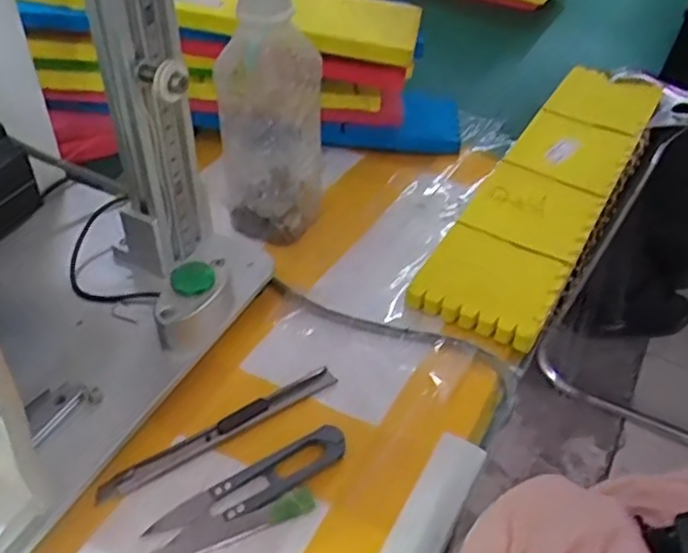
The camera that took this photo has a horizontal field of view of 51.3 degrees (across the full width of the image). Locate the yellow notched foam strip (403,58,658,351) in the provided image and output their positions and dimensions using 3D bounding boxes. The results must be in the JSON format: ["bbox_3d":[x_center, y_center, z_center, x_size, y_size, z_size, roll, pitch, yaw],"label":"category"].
[{"bbox_3d":[0.146,-0.068,0.499,0.079,0.025,0.313,22,46,21],"label":"yellow notched foam strip"}]

